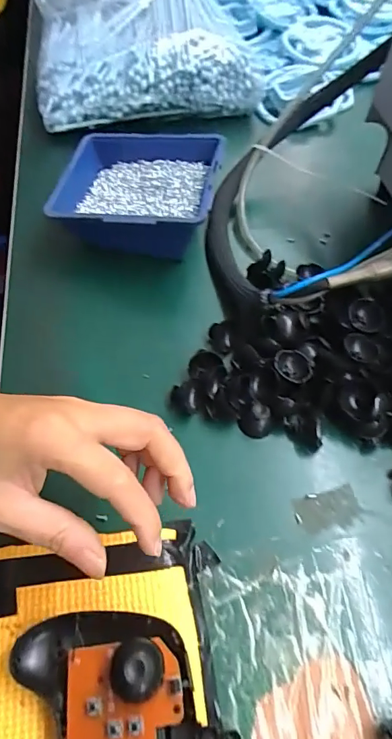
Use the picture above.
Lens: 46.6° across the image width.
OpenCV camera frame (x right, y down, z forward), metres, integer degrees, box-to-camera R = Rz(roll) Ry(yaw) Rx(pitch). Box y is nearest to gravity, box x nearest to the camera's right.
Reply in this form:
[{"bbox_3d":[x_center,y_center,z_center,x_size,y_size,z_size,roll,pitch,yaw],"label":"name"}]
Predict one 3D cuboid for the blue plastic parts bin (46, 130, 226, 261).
[{"bbox_3d":[-0.052,-0.158,0.417,0.137,0.061,0.127,11,58,5],"label":"blue plastic parts bin"}]

